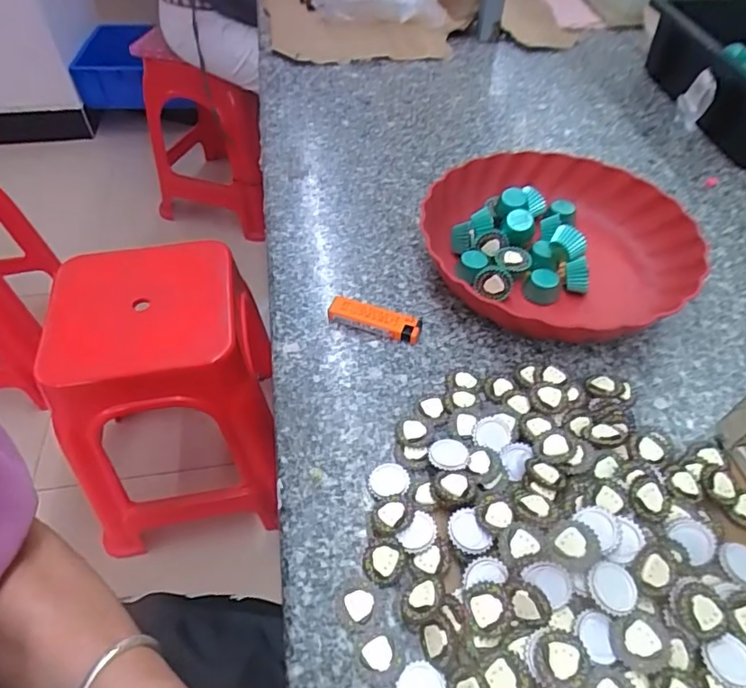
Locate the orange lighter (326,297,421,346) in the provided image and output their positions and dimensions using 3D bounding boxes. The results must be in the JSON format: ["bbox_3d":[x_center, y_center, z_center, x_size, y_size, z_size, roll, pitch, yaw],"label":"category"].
[{"bbox_3d":[0.002,-0.020,0.466,0.080,0.014,0.021,15,51,12],"label":"orange lighter"}]

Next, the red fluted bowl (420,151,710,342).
[{"bbox_3d":[0.167,-0.090,0.501,0.236,0.051,0.228,0,50,-1],"label":"red fluted bowl"}]

